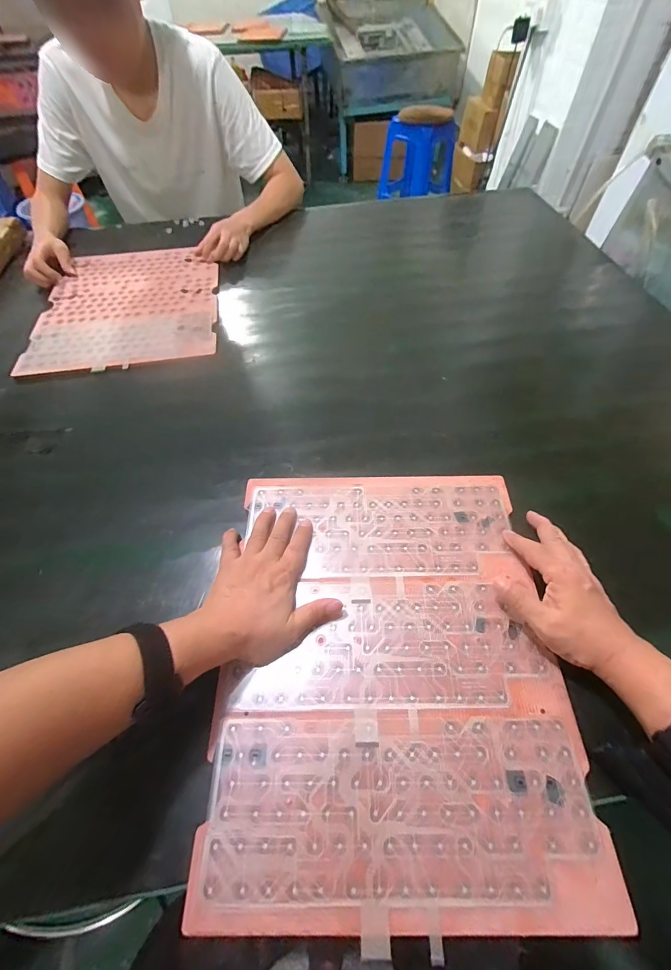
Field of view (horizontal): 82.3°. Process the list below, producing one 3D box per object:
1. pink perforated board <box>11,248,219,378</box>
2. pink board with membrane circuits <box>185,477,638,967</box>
[{"bbox_3d":[-0.392,-0.351,0.742,0.317,0.012,0.400,-7,56,-5],"label":"pink perforated board"},{"bbox_3d":[0.050,0.151,0.369,0.303,0.015,0.377,-2,55,2],"label":"pink board with membrane circuits"}]

